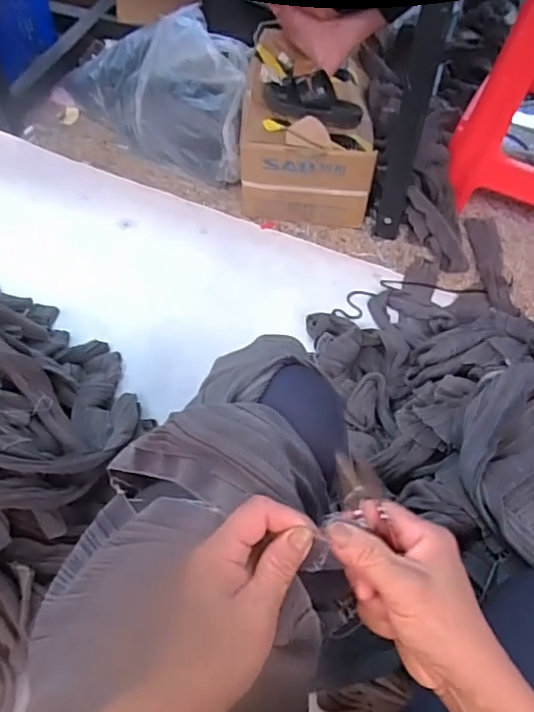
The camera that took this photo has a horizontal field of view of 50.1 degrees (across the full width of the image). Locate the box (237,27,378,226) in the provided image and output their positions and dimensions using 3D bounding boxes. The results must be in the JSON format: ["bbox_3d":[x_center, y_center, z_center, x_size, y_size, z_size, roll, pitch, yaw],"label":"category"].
[{"bbox_3d":[0.089,-0.503,1.304,0.278,0.201,0.385,2,57,0],"label":"box"}]

